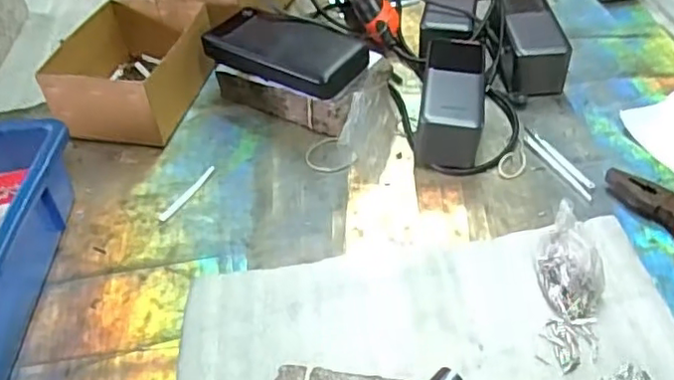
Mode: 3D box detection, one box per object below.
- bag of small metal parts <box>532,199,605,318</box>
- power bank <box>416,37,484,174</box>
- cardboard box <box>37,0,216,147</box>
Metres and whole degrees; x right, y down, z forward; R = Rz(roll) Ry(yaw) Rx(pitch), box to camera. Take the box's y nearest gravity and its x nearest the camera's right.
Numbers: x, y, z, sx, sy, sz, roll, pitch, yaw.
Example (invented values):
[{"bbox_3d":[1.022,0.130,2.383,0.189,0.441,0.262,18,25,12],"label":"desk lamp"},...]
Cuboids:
[{"bbox_3d":[0.166,0.049,0.445,0.040,0.034,0.077,1,43,4],"label":"bag of small metal parts"},{"bbox_3d":[0.104,-0.080,0.567,0.053,0.057,0.136,5,44,8],"label":"power bank"},{"bbox_3d":[-0.202,-0.120,0.625,0.119,0.069,0.167,8,44,11],"label":"cardboard box"}]

